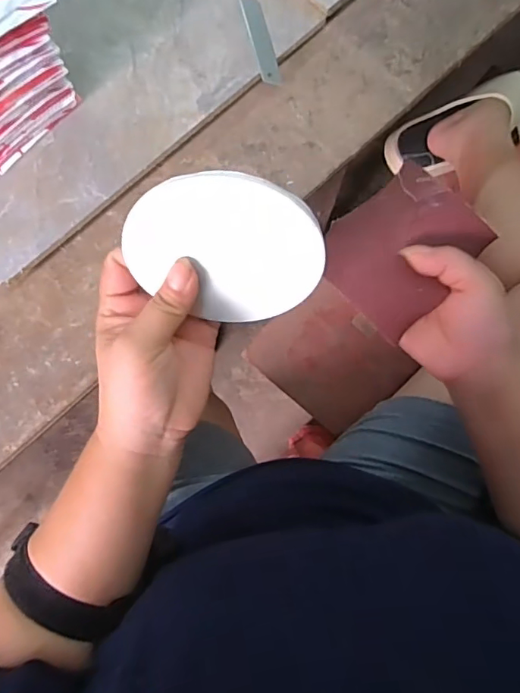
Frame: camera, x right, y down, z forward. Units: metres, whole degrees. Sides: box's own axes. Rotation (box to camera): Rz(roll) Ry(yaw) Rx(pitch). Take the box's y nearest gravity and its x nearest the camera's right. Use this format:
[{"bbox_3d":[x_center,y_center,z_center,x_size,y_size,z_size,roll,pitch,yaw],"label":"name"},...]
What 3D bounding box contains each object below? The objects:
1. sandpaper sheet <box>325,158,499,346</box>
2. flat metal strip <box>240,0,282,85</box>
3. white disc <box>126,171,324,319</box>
[{"bbox_3d":[0.092,-0.064,0.322,0.080,0.011,0.093,45,100,6],"label":"sandpaper sheet"},{"bbox_3d":[0.001,-0.300,0.482,0.019,0.004,0.099,-14,80,-2],"label":"flat metal strip"},{"bbox_3d":[-0.015,-0.046,0.249,0.090,0.095,0.005,-26,43,33],"label":"white disc"}]

